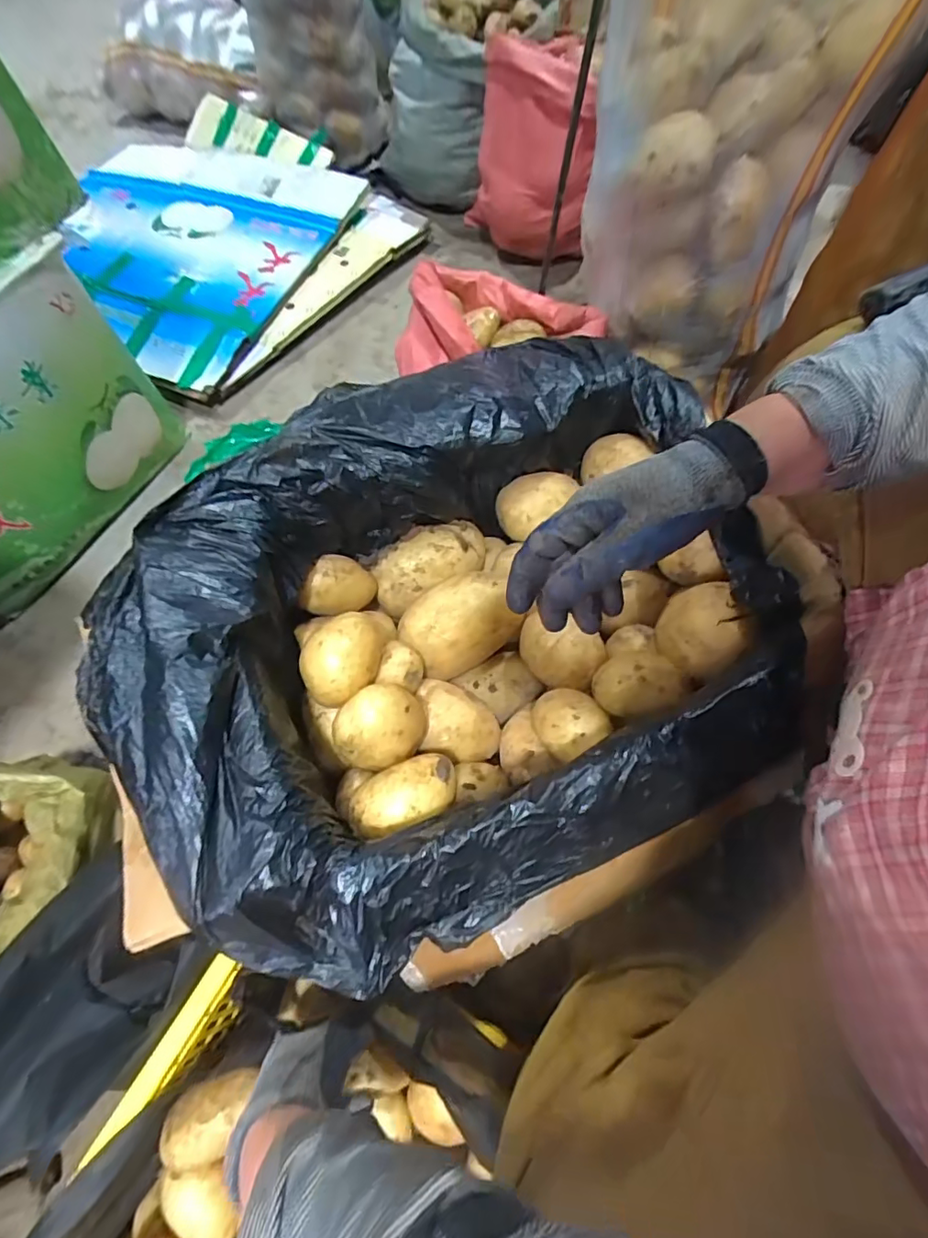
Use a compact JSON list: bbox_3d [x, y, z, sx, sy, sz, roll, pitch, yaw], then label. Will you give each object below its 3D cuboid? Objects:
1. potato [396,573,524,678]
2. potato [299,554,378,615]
[{"bbox_3d":[-0.005,0.003,0.555,0.113,0.066,0.076,-23,65,-9],"label":"potato"},{"bbox_3d":[-0.128,-0.033,0.538,0.072,0.048,0.043,-30,66,-12],"label":"potato"}]

